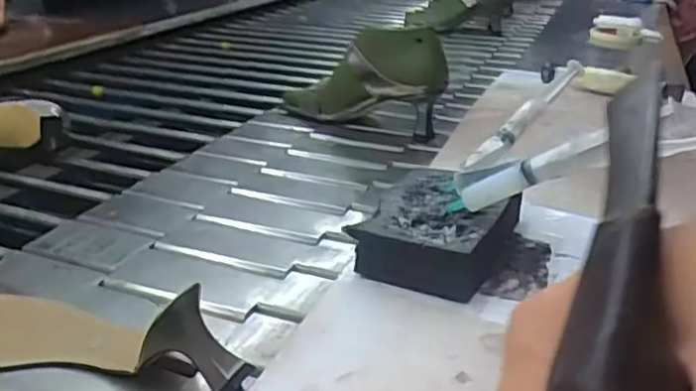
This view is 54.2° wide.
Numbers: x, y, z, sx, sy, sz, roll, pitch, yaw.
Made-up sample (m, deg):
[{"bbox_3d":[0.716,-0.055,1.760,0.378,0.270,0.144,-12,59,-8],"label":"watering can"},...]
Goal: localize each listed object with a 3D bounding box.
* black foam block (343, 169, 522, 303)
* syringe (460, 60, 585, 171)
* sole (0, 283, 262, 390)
[{"bbox_3d":[0.063,0.021,0.459,0.084,0.036,0.124,12,26,24],"label":"black foam block"},{"bbox_3d":[0.132,-0.058,0.507,0.125,0.015,0.017,-41,38,-14],"label":"syringe"},{"bbox_3d":[-0.176,0.077,0.437,0.243,0.052,0.077,5,24,8],"label":"sole"}]

